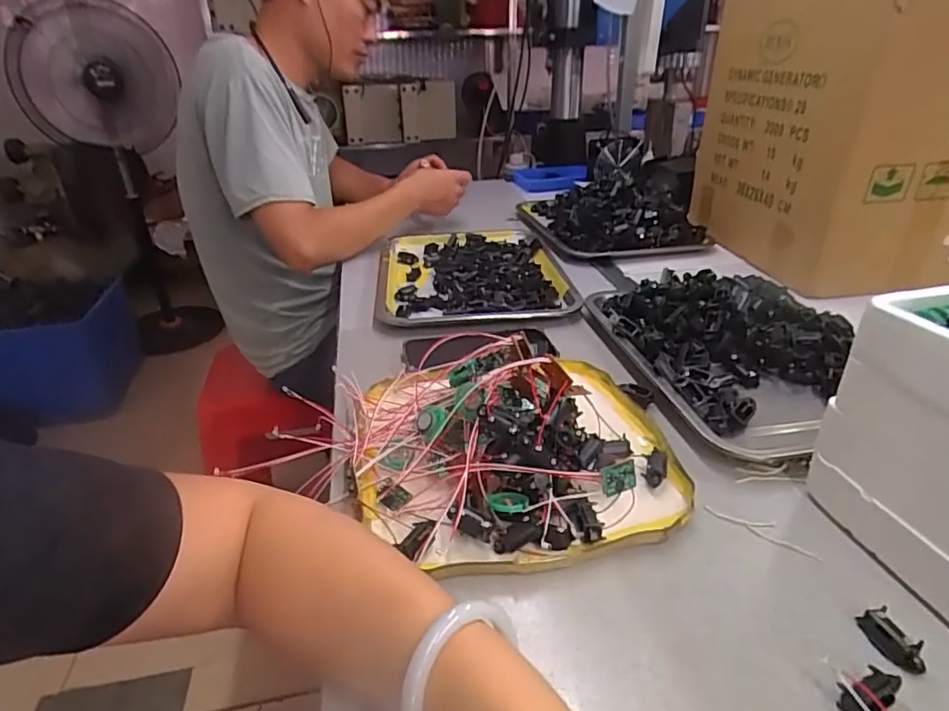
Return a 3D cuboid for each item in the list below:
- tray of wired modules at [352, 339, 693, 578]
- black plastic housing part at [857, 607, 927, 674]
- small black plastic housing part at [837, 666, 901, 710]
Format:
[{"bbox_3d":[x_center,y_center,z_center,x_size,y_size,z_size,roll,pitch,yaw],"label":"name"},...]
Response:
[{"bbox_3d":[0.030,0.044,0.449,0.254,0.091,0.238,-4,29,-6],"label":"tray of wired modules"},{"bbox_3d":[0.235,0.159,0.320,0.016,0.011,0.035,-8,30,-14],"label":"black plastic housing part"},{"bbox_3d":[0.204,0.175,0.291,0.030,0.016,0.017,-8,30,-13],"label":"small black plastic housing part"}]

